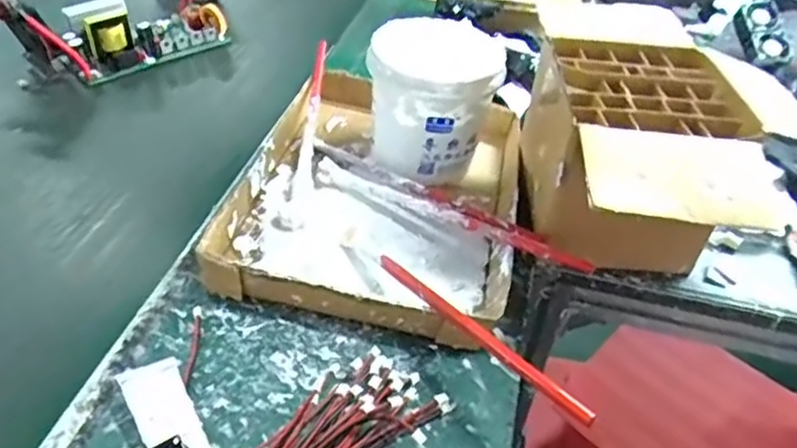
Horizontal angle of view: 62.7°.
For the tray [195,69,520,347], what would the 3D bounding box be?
[{"bbox_3d":[-0.010,-0.036,0.603,0.242,0.044,0.317,13,42,8],"label":"tray"}]

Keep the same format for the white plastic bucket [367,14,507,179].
[{"bbox_3d":[0.033,-0.122,0.629,0.123,0.122,0.115,3,42,-3],"label":"white plastic bucket"}]

